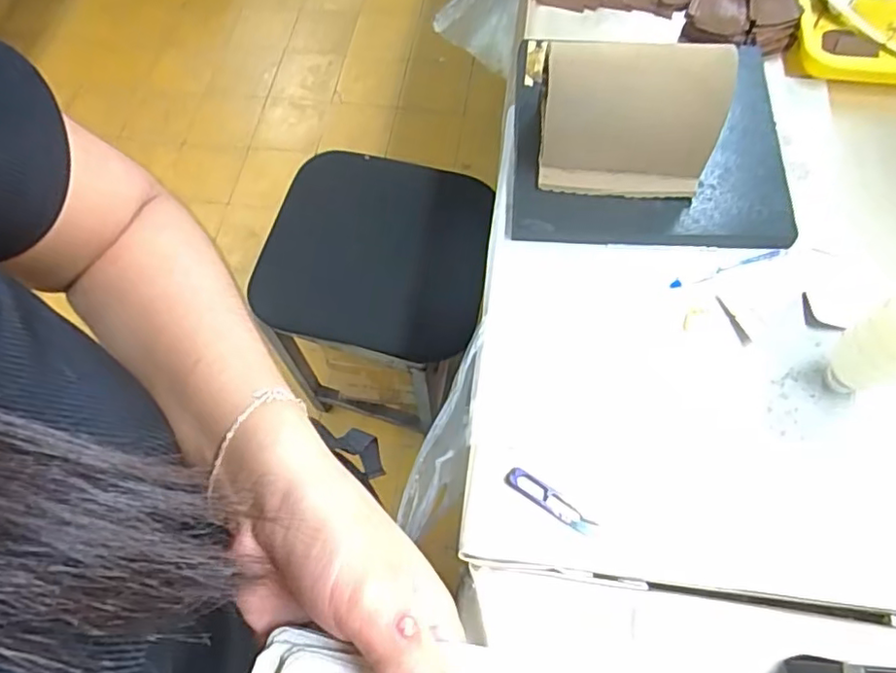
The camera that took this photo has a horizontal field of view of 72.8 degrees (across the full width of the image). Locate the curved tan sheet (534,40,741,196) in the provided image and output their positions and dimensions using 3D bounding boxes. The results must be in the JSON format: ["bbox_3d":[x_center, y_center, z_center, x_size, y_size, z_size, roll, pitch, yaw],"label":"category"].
[{"bbox_3d":[0.190,-0.222,0.643,0.183,0.134,0.101,8,67,5],"label":"curved tan sheet"}]

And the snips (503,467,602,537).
[{"bbox_3d":[0.095,0.152,0.558,0.093,0.007,0.021,33,72,15],"label":"snips"}]

